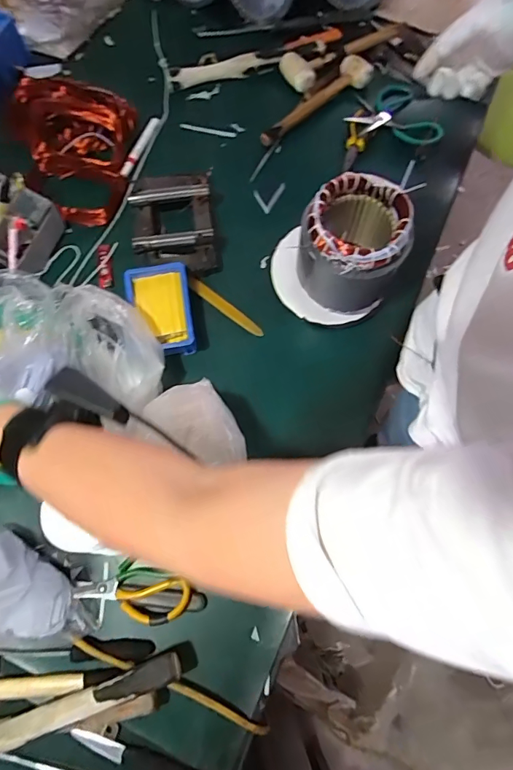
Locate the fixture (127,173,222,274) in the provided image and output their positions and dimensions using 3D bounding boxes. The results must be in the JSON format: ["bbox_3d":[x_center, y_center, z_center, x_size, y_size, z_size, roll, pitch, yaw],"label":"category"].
[{"bbox_3d":[-0.144,-0.283,0.749,0.138,0.044,0.200,-9,74,-3],"label":"fixture"}]

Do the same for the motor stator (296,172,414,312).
[{"bbox_3d":[0.145,-0.209,0.648,0.141,0.148,0.134,0,74,0],"label":"motor stator"}]

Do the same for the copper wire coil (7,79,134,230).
[{"bbox_3d":[-0.342,-0.474,0.817,0.235,0.081,0.353,-22,75,-7],"label":"copper wire coil"}]

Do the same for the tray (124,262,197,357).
[{"bbox_3d":[-0.156,-0.120,0.712,0.102,0.051,0.157,-10,74,-3],"label":"tray"}]

